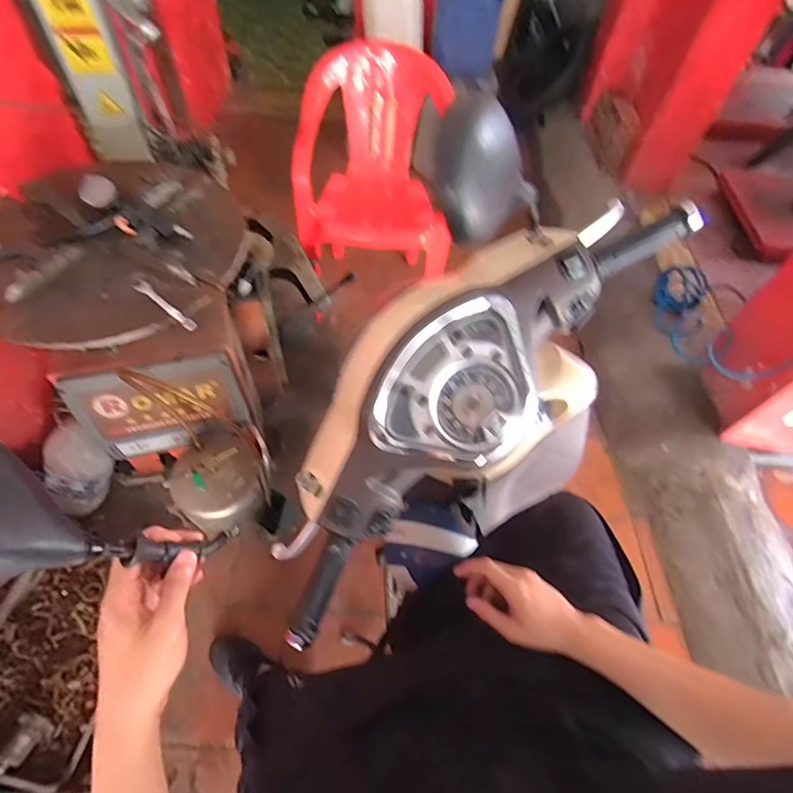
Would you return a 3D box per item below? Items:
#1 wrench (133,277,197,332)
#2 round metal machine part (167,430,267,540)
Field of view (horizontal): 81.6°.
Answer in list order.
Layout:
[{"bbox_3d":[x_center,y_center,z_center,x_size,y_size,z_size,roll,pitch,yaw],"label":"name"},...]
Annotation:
[{"bbox_3d":[-0.419,-0.165,0.835,0.160,0.015,0.024,36,61,18],"label":"wrench"},{"bbox_3d":[-0.418,0.208,1.098,0.206,0.173,0.206,-30,64,-22],"label":"round metal machine part"}]

